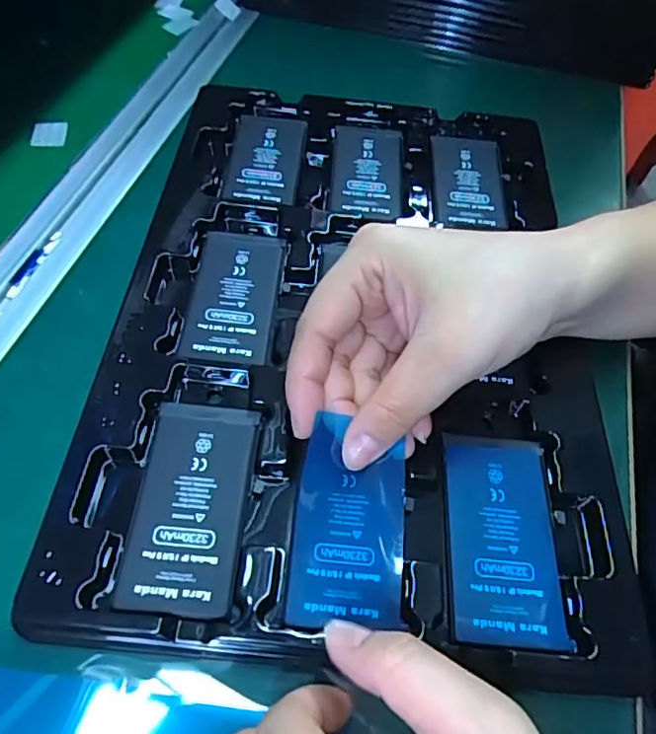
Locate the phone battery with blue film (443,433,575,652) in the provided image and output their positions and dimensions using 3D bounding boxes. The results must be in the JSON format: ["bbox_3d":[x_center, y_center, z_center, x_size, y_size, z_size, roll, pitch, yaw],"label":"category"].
[{"bbox_3d":[0.071,0.067,0.226,0.044,0.004,0.083,5,57,-1],"label":"phone battery with blue film"}]

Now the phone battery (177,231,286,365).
[{"bbox_3d":[-0.048,-0.038,0.282,0.042,0.004,0.083,5,57,-1],"label":"phone battery"}]

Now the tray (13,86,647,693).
[{"bbox_3d":[0.014,-0.034,0.285,0.227,0.018,0.328,6,57,0],"label":"tray"}]

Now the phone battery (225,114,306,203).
[{"bbox_3d":[-0.039,-0.131,0.341,0.045,0.004,0.087,5,57,-1],"label":"phone battery"}]

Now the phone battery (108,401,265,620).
[{"bbox_3d":[-0.055,0.052,0.222,0.043,0.004,0.085,5,57,-1],"label":"phone battery"}]

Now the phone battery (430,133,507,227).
[{"bbox_3d":[0.086,-0.117,0.342,0.042,0.005,0.079,4,58,-1],"label":"phone battery"}]

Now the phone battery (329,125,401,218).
[{"bbox_3d":[0.025,-0.122,0.342,0.043,0.005,0.081,5,57,-1],"label":"phone battery"}]

